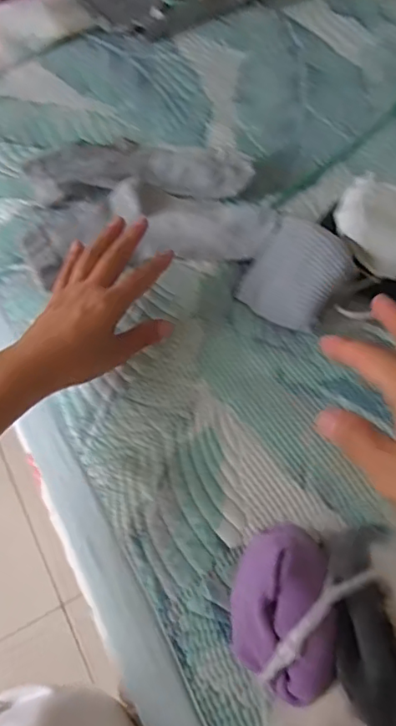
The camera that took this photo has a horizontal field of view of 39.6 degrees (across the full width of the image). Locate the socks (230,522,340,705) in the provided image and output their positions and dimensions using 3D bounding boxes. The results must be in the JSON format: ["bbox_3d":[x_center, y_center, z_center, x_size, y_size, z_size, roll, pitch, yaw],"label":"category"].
[{"bbox_3d":[0.052,0.148,0.329,0.059,0.042,0.091,1,60,-1],"label":"socks"}]

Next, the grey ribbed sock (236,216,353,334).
[{"bbox_3d":[0.083,-0.076,0.477,0.078,0.025,0.087,41,108,34],"label":"grey ribbed sock"}]

